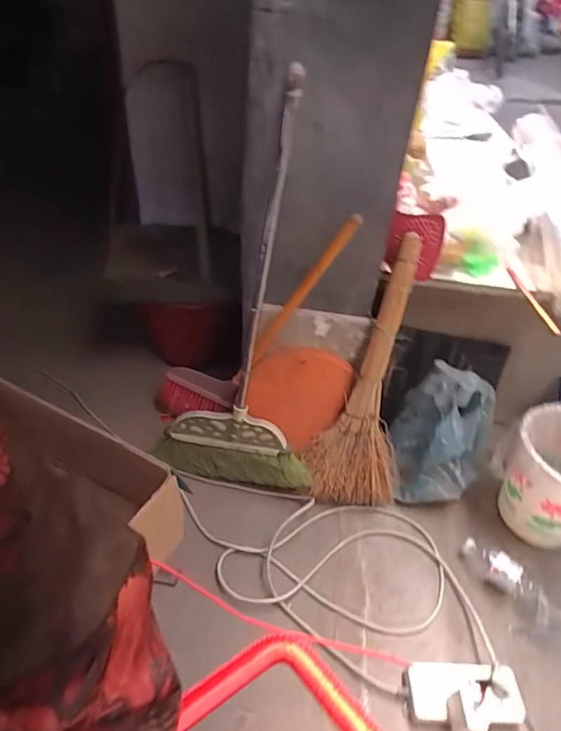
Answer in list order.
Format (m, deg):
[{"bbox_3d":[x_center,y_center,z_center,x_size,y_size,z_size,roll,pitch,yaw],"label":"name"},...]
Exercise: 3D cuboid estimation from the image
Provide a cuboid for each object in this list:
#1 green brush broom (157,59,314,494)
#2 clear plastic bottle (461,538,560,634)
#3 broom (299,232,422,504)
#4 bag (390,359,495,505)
[{"bbox_3d":[-0.065,-0.106,0.926,0.344,0.774,0.081,13,20,12],"label":"green brush broom"},{"bbox_3d":[0.437,0.419,0.949,0.060,0.076,0.189,-17,46,-24],"label":"clear plastic bottle"},{"bbox_3d":[0.185,0.016,1.008,0.190,0.558,0.082,13,7,13],"label":"broom"},{"bbox_3d":[0.343,0.155,1.062,0.204,0.237,0.224,24,44,20],"label":"bag"}]

